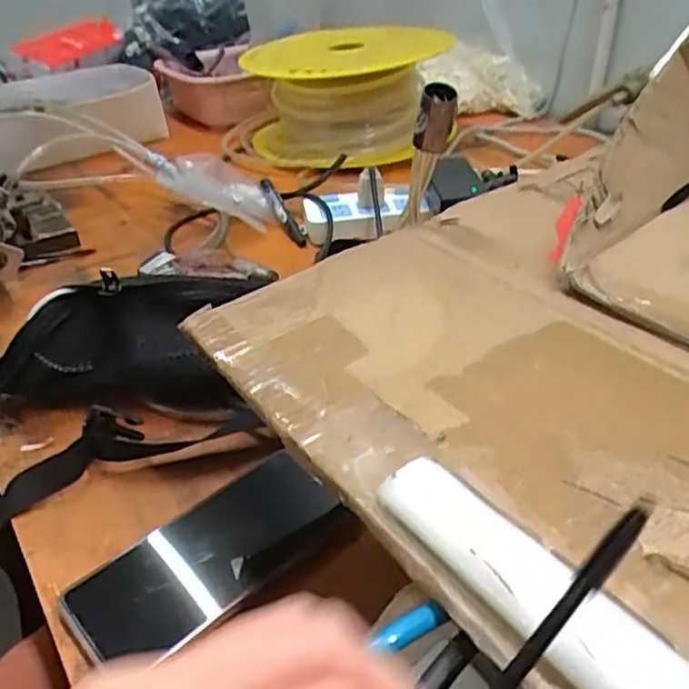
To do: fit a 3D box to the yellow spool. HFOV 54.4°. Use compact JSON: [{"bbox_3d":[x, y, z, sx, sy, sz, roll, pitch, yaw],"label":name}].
[{"bbox_3d":[-0.012,-0.343,0.925,0.267,0.132,0.273,17,38,27],"label":"yellow spool"}]

